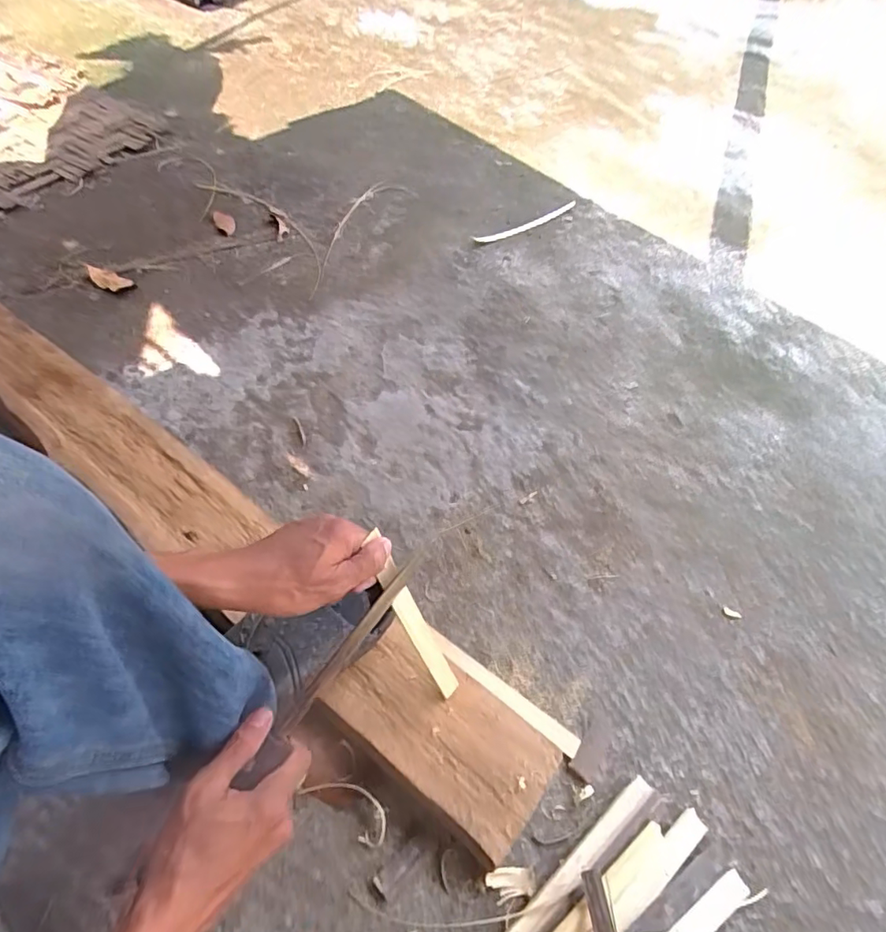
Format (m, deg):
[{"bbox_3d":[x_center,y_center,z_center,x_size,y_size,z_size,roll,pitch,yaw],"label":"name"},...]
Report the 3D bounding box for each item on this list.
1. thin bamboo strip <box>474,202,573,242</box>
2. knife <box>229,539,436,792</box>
[{"bbox_3d":[0.183,-0.516,1.136,0.277,0.013,0.029,-29,62,-20],"label":"thin bamboo strip"},{"bbox_3d":[-0.079,0.152,0.423,0.017,0.025,0.208,34,75,18],"label":"knife"}]

